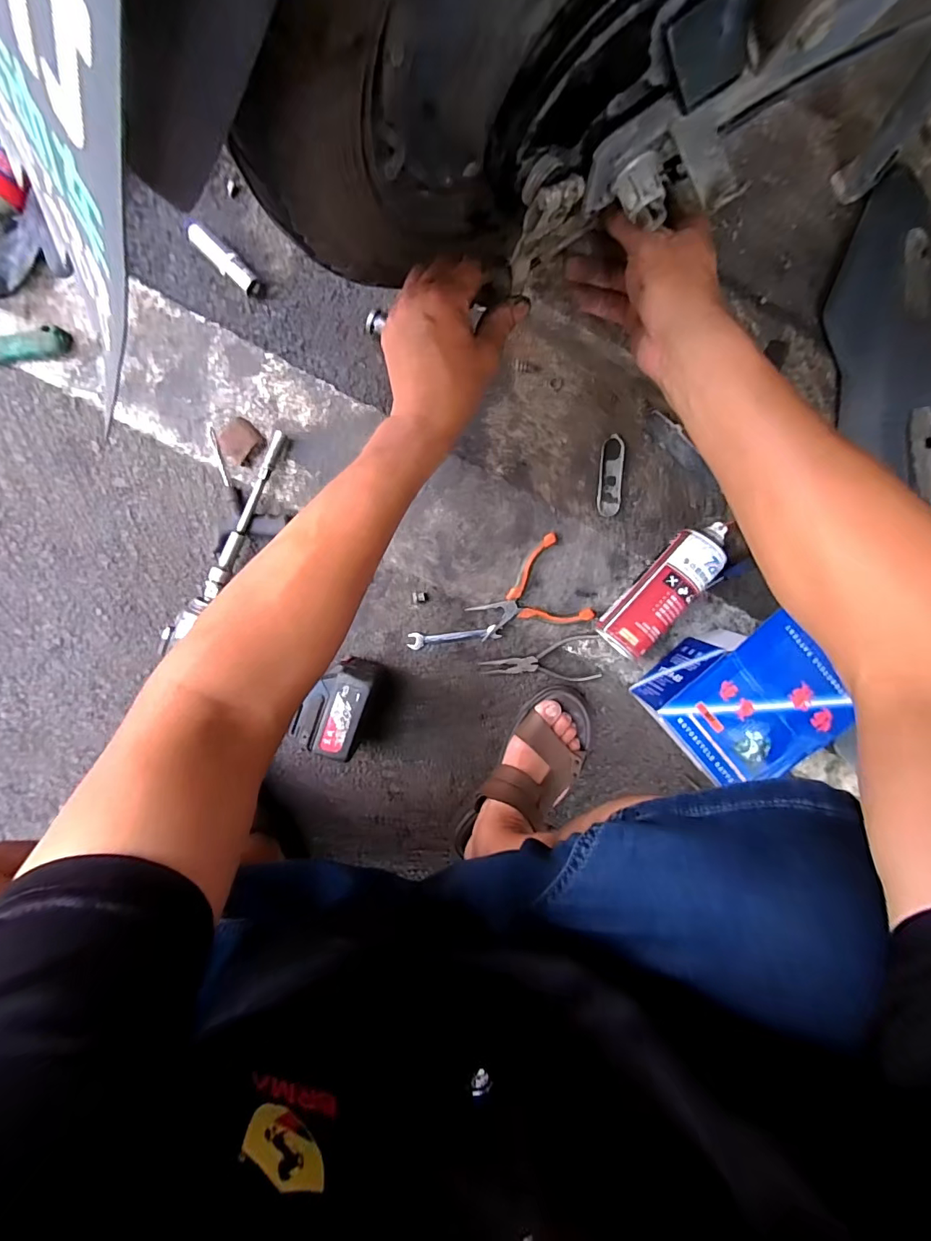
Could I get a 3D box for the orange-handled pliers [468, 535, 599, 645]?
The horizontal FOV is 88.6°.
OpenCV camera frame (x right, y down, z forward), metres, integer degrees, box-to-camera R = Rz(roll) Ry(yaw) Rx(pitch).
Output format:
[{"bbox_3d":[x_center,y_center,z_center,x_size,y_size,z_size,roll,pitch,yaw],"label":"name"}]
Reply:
[{"bbox_3d":[0.076,-0.024,0.601,0.137,0.019,0.116,-29,97,2],"label":"orange-handled pliers"}]

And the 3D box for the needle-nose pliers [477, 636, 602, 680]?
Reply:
[{"bbox_3d":[0.096,0.052,0.612,0.151,0.008,0.060,-3,97,-1],"label":"needle-nose pliers"}]

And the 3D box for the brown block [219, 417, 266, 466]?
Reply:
[{"bbox_3d":[-0.268,-0.214,0.563,0.045,0.020,0.046,41,94,-6],"label":"brown block"}]

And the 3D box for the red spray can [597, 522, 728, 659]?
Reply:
[{"bbox_3d":[0.235,-0.039,0.576,0.062,0.072,0.174,38,96,-6],"label":"red spray can"}]

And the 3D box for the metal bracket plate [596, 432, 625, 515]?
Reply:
[{"bbox_3d":[0.180,-0.177,0.589,0.030,0.007,0.094,2,97,-2],"label":"metal bracket plate"}]

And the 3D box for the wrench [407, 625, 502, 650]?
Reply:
[{"bbox_3d":[-0.014,0.021,0.613,0.119,0.009,0.020,-7,97,-1],"label":"wrench"}]

